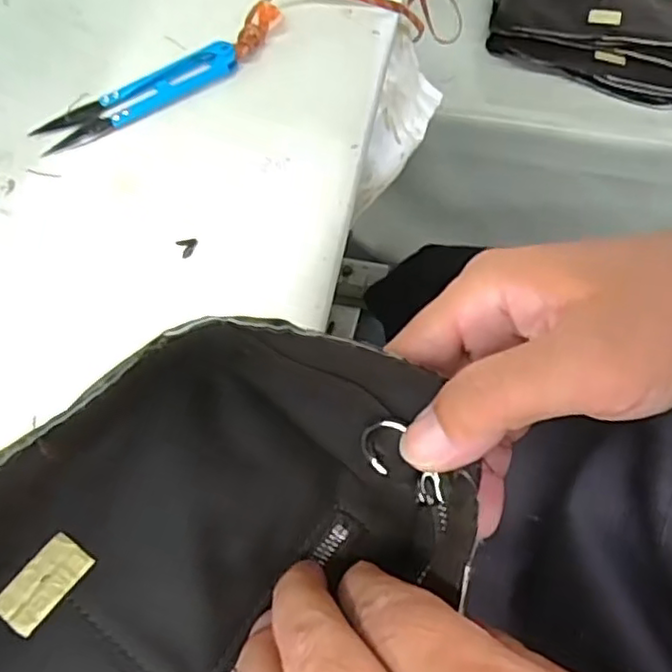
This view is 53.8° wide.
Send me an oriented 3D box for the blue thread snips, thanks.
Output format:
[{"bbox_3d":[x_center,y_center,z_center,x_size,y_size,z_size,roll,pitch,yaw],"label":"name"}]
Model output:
[{"bbox_3d":[-0.094,-0.116,0.317,0.100,0.009,0.021,-27,65,-12],"label":"blue thread snips"}]

